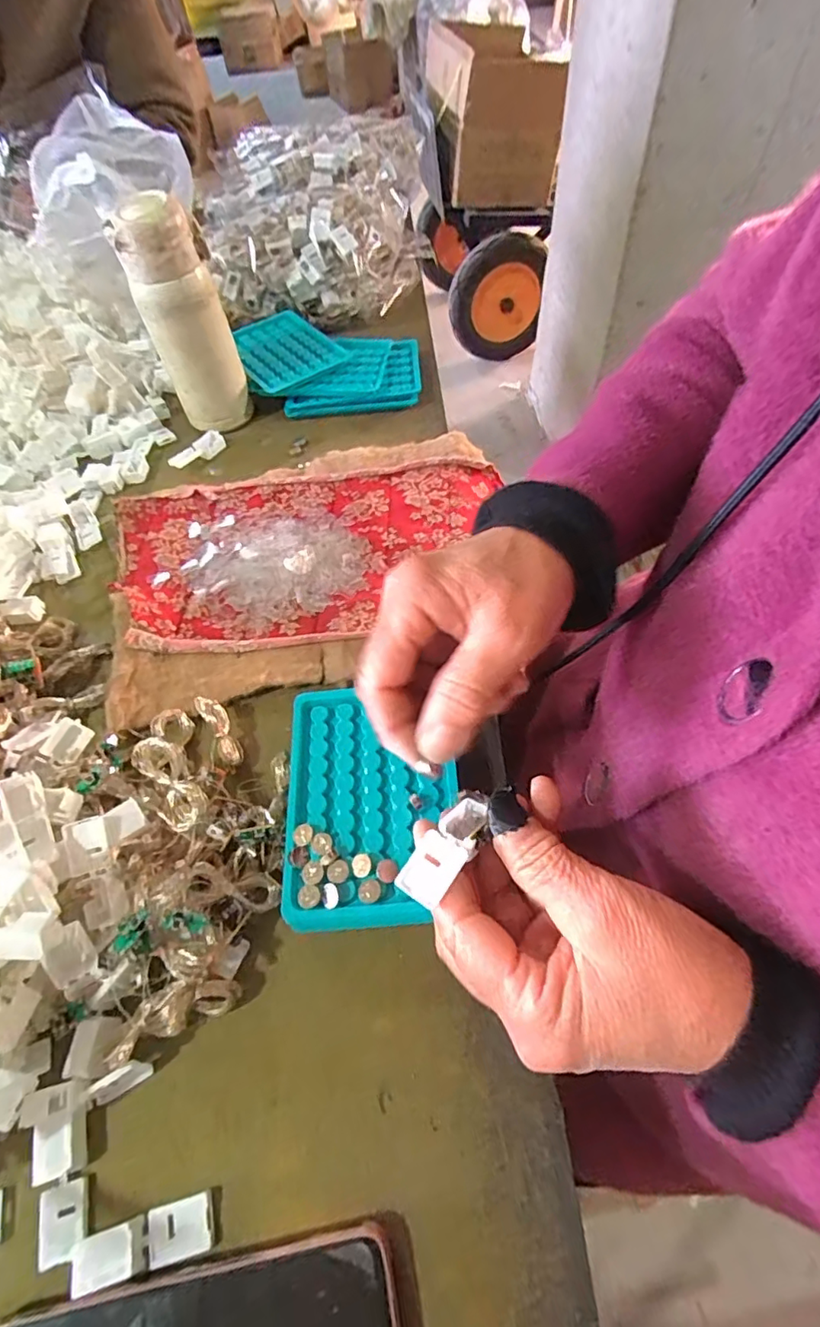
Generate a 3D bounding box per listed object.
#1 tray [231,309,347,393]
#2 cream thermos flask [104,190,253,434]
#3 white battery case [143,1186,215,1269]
[{"bbox_3d":[-0.131,-0.326,0.565,0.096,0.007,0.135,-30,62,-16],"label":"tray"},{"bbox_3d":[-0.194,-0.294,0.477,0.056,0.162,0.060,28,63,18],"label":"cream thermos flask"},{"bbox_3d":[-0.099,0.244,0.237,0.029,0.005,0.019,-15,59,-7],"label":"white battery case"}]

